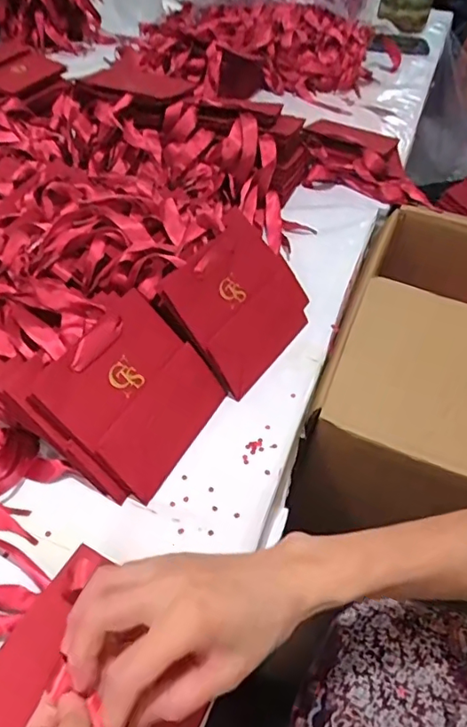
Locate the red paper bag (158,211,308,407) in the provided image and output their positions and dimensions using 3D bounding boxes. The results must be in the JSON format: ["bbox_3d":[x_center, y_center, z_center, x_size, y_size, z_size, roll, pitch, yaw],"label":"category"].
[{"bbox_3d":[0.012,-0.069,0.556,0.138,0.016,0.161,55,53,-19],"label":"red paper bag"}]

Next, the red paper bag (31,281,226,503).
[{"bbox_3d":[-0.083,0.024,0.474,0.137,0.008,0.137,51,52,-17],"label":"red paper bag"}]

